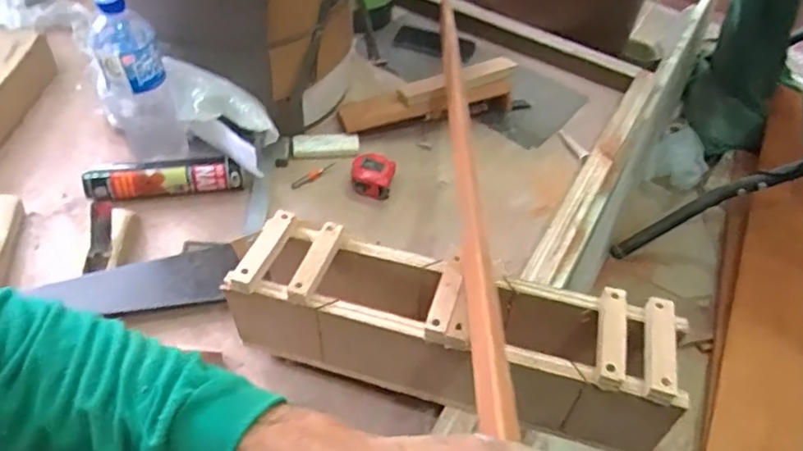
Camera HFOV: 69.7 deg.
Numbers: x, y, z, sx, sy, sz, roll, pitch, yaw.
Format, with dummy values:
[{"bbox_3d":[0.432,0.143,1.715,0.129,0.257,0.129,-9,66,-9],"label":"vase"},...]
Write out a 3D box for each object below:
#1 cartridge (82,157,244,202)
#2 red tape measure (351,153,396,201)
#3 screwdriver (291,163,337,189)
[{"bbox_3d":[-0.342,-0.069,0.838,0.215,0.055,0.050,-7,50,-13],"label":"cartridge"},{"bbox_3d":[-0.043,-0.078,0.878,0.061,0.035,0.066,12,49,4],"label":"red tape measure"},{"bbox_3d":[-0.135,-0.077,0.894,0.079,0.008,0.016,-30,59,-28],"label":"screwdriver"}]

